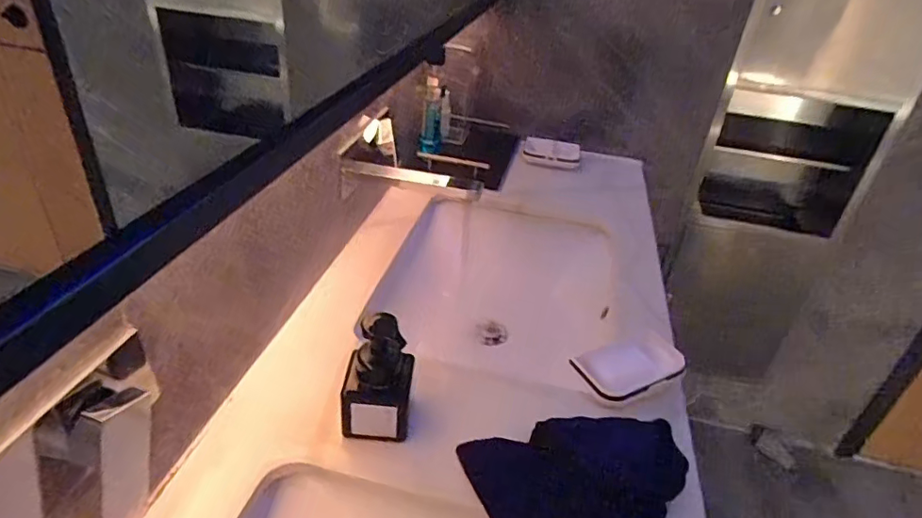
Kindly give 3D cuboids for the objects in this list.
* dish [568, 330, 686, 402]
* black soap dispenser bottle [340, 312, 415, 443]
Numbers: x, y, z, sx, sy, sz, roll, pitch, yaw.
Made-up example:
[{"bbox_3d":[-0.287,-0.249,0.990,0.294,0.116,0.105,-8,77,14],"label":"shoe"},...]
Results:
[{"bbox_3d":[0.208,0.130,0.659,0.126,0.029,0.078,-9,36,-22],"label":"dish"},{"bbox_3d":[-0.082,0.125,0.546,0.067,0.121,0.065,6,33,0],"label":"black soap dispenser bottle"}]

